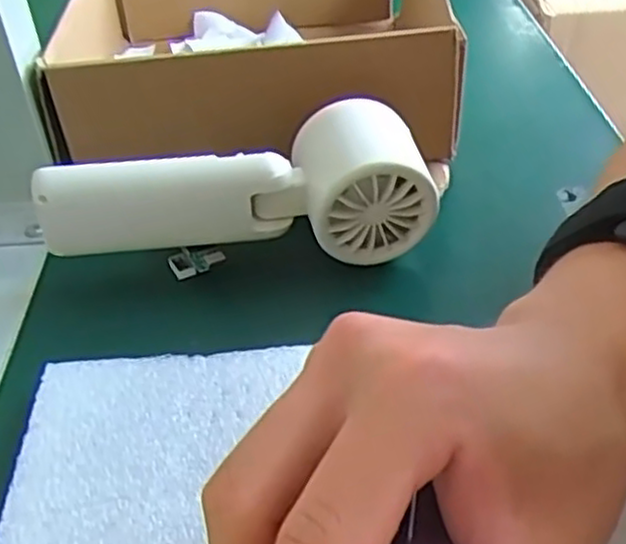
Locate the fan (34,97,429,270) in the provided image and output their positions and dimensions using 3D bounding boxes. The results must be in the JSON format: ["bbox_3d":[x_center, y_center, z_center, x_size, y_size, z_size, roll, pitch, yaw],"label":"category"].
[{"bbox_3d":[-0.032,-0.038,0.331,0.164,0.048,0.052,-4,39,1],"label":"fan"}]

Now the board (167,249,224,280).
[{"bbox_3d":[-0.052,-0.004,0.331,0.028,0.012,0.008,-10,34,32],"label":"board"}]

